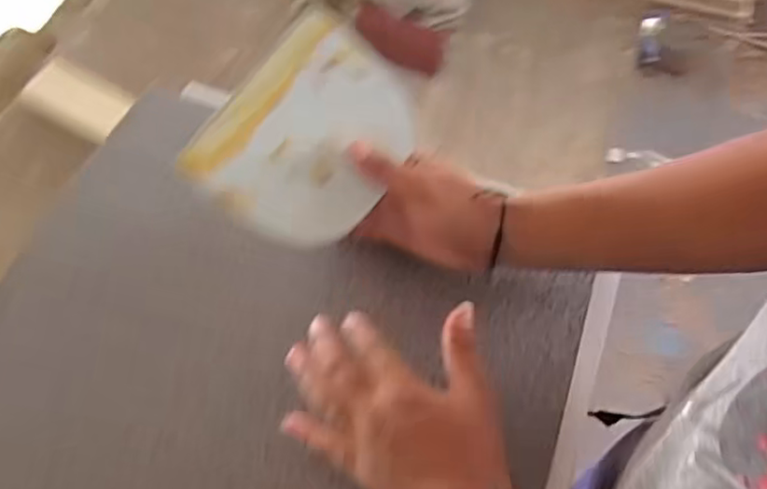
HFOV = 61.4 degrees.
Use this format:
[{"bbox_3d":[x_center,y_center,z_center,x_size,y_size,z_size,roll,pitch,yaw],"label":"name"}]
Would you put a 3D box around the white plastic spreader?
[{"bbox_3d":[-0.046,-0.077,0.449,0.115,0.021,0.157,41,72,-11],"label":"white plastic spreader"}]

